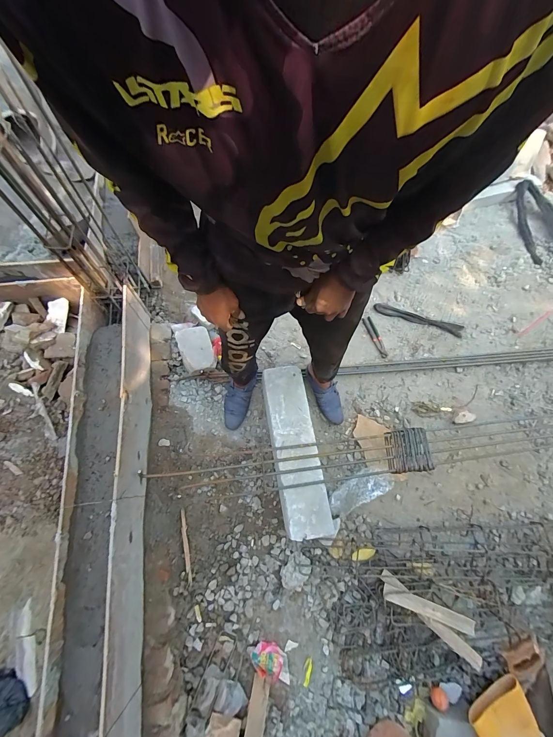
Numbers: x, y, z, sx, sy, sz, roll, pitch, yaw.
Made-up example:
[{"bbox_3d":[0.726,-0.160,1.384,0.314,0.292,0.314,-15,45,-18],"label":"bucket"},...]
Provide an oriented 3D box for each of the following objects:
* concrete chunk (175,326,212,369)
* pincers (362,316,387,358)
[{"bbox_3d":[-0.356,-0.084,1.286,0.135,0.050,0.193,-13,74,-28],"label":"concrete chunk"},{"bbox_3d":[0.492,-0.156,1.440,0.050,0.013,0.222,-20,71,-9],"label":"pincers"}]

